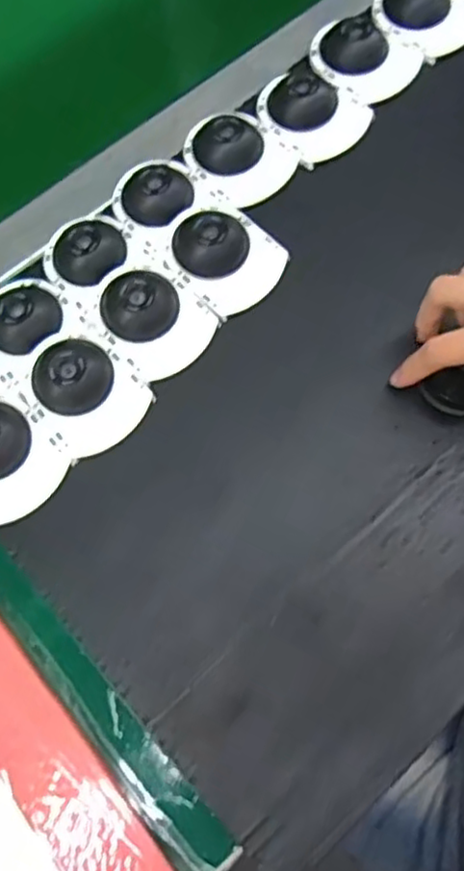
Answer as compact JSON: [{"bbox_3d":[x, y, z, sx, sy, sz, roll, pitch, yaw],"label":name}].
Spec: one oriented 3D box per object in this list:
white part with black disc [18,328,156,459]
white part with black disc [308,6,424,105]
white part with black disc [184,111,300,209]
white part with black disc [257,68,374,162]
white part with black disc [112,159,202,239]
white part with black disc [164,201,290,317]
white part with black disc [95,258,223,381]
[{"bbox_3d":[-0.091,-0.028,0.391,0.074,0.018,0.061,40,78,12],"label":"white part with black disc"},{"bbox_3d":[0.093,-0.268,0.464,0.068,0.022,0.068,-1,73,2],"label":"white part with black disc"},{"bbox_3d":[0.003,-0.189,0.443,0.060,0.015,0.072,-41,76,-10],"label":"white part with black disc"},{"bbox_3d":[0.054,-0.223,0.449,0.058,0.017,0.072,-42,76,-10],"label":"white part with black disc"},{"bbox_3d":[-0.050,-0.161,0.434,0.053,0.016,0.057,35,77,11],"label":"white part with black disc"},{"bbox_3d":[-0.006,-0.116,0.415,0.072,0.021,0.061,40,79,13],"label":"white part with black disc"},{"bbox_3d":[-0.052,-0.075,0.404,0.075,0.020,0.059,42,79,13],"label":"white part with black disc"}]

